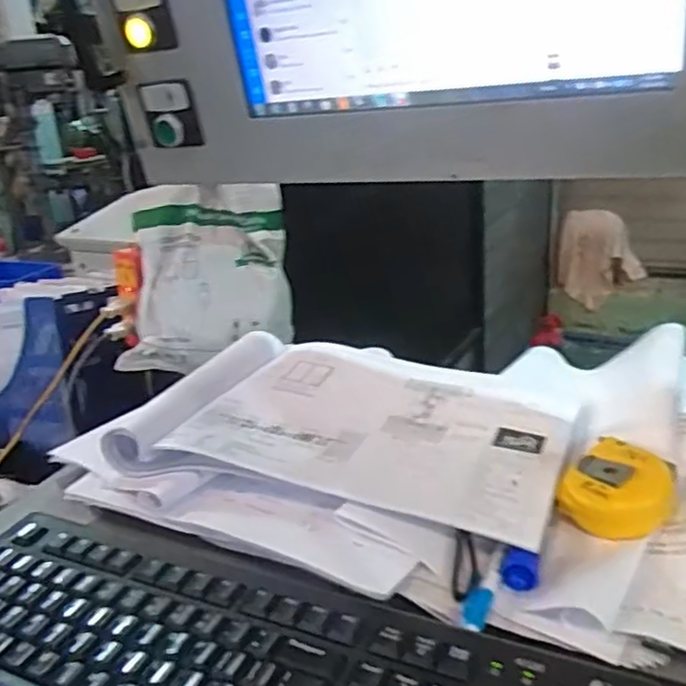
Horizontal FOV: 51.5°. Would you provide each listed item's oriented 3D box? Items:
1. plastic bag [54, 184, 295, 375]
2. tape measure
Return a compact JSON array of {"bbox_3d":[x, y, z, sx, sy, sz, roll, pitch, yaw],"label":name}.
[{"bbox_3d":[-0.192,-0.085,0.921,0.234,0.205,0.145,-11,21,-14],"label":"plastic bag"},{"bbox_3d":[0.181,0.095,0.470,0.067,0.036,0.070,6,23,28],"label":"tape measure"}]

